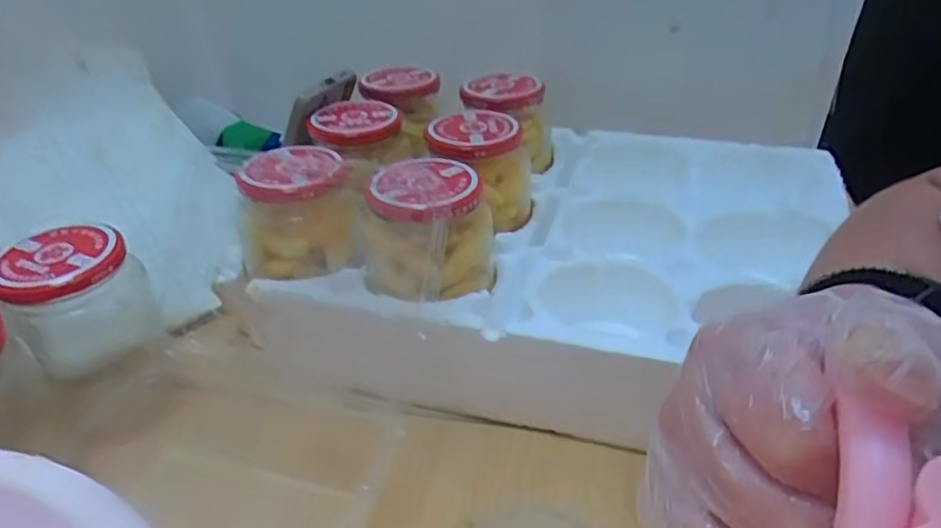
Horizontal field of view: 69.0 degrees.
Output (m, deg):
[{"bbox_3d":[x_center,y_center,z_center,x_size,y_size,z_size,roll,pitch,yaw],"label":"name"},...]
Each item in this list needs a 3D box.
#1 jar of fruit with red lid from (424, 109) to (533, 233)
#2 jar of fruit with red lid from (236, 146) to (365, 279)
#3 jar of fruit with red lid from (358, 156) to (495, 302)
[{"bbox_3d":[0.007,-0.072,0.516,0.076,0.069,0.076,13,35,21],"label":"jar of fruit with red lid"},{"bbox_3d":[-0.116,-0.037,0.464,0.078,0.067,0.074,-11,34,-14],"label":"jar of fruit with red lid"},{"bbox_3d":[-0.026,-0.021,0.435,0.084,0.070,0.077,-6,33,-7],"label":"jar of fruit with red lid"}]

